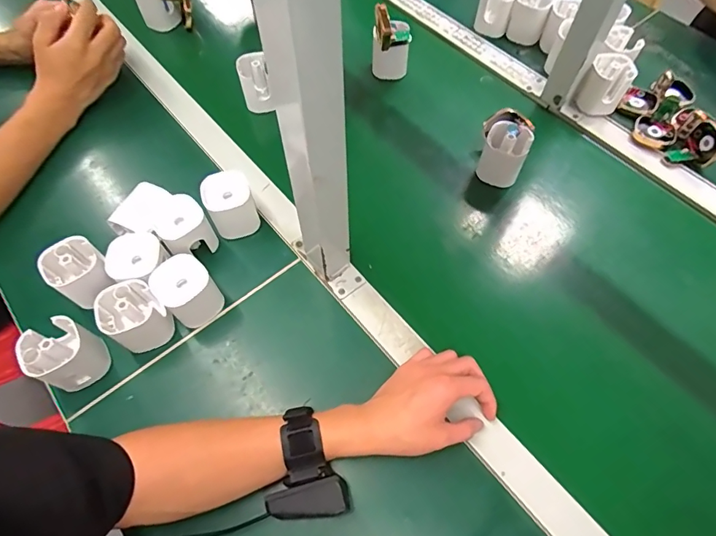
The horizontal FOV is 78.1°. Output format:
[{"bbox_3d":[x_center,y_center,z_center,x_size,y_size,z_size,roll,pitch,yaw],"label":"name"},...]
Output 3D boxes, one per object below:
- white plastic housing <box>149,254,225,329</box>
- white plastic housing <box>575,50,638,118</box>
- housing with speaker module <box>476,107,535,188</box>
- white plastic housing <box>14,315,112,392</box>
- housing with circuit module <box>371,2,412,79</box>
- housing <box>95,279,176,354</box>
[{"bbox_3d":[-0.183,0.026,0.474,0.054,0.063,0.048,-38,67,-17],"label":"white plastic housing"},{"bbox_3d":[0.349,-0.258,0.623,0.059,0.065,0.059,28,66,16],"label":"white plastic housing"},{"bbox_3d":[0.191,-0.158,0.577,0.054,0.063,0.082,8,62,6],"label":"housing with speaker module"},{"bbox_3d":[-0.290,0.088,0.443,0.055,0.064,0.058,-1,62,1],"label":"white plastic housing"},{"bbox_3d":[0.048,-0.323,0.631,0.050,0.108,0.076,5,62,4],"label":"housing with circuit module"},{"bbox_3d":[-0.230,0.052,0.458,0.055,0.057,0.059,-37,67,-17],"label":"housing"}]

